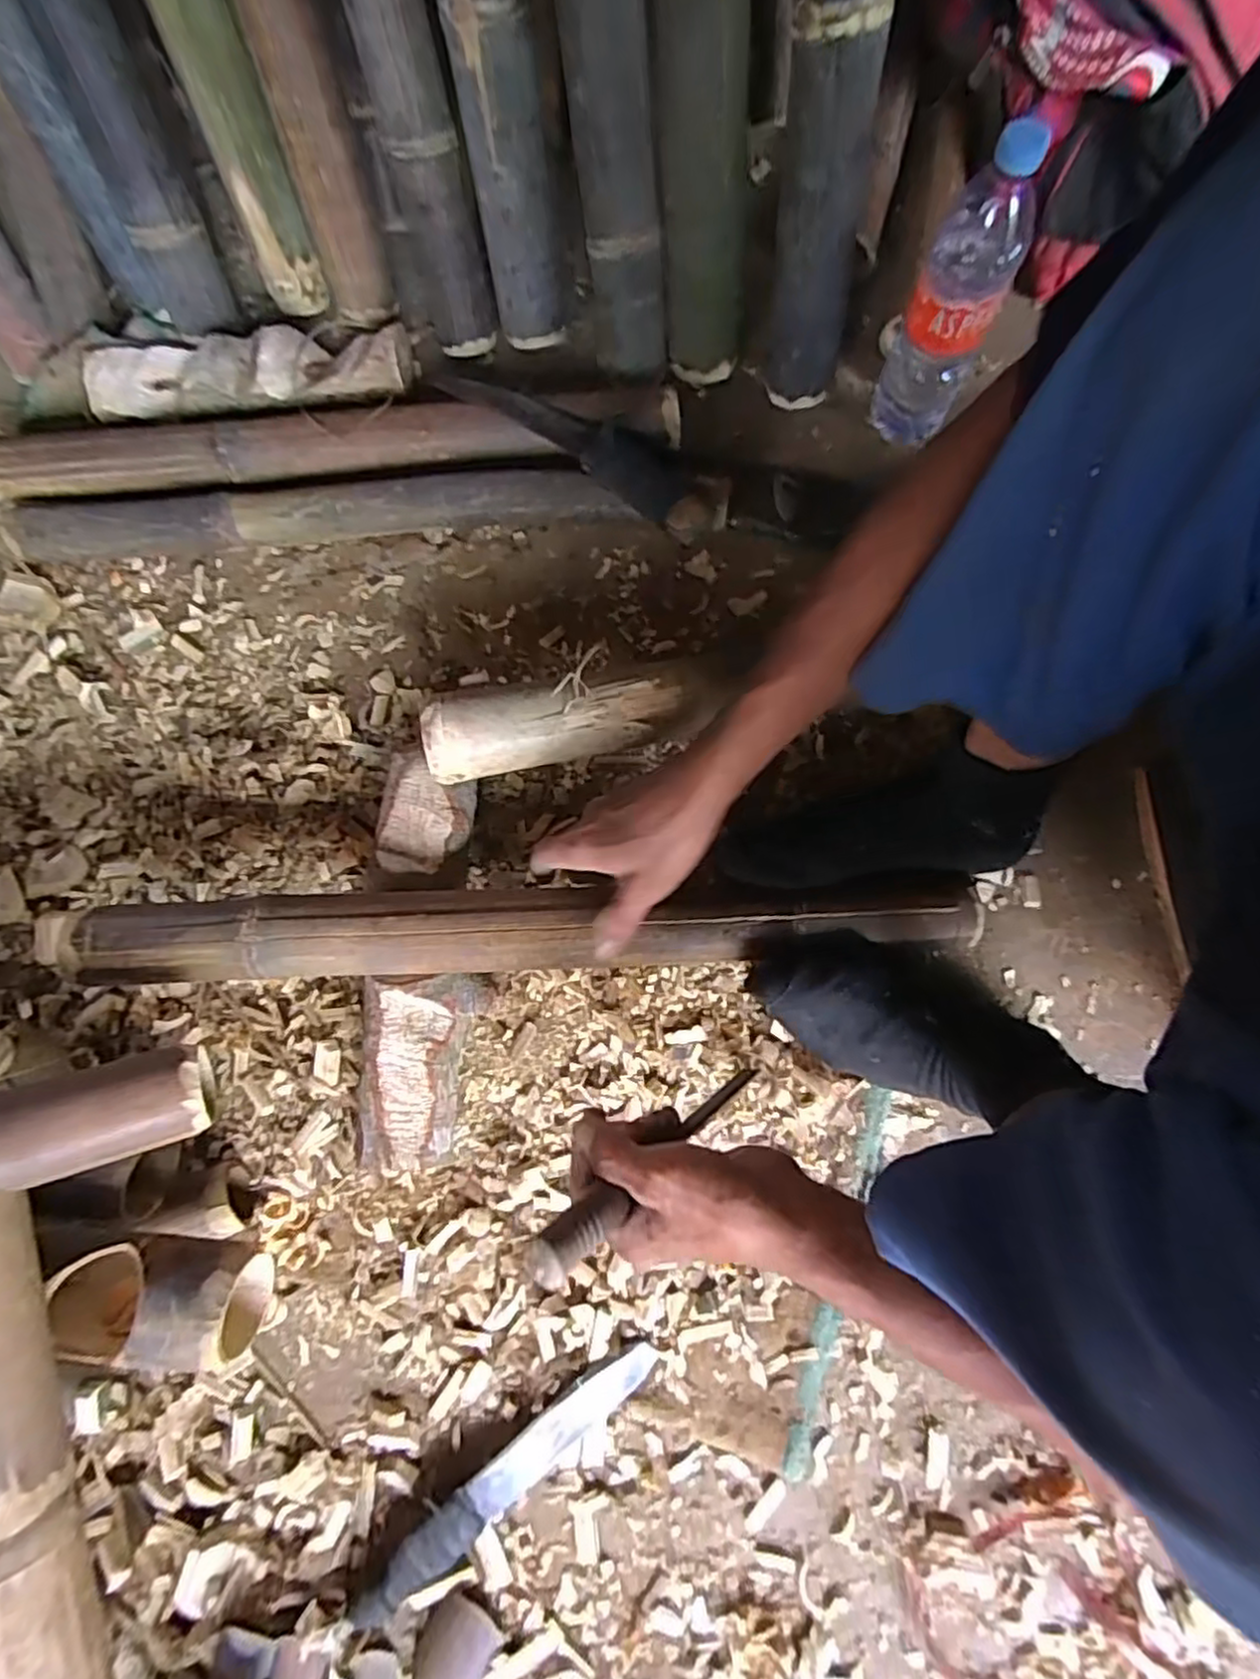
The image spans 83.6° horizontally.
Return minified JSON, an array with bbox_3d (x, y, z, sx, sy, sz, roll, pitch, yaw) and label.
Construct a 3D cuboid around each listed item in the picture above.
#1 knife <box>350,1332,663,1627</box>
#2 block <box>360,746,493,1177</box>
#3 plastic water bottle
[{"bbox_3d":[-0.083,0.449,0.497,0.250,0.016,0.033,-38,78,-7],"label":"knife"},{"bbox_3d":[-0.158,0.082,0.559,0.088,0.058,0.322,-2,76,3],"label":"block"},{"bbox_3d":[0.260,-0.433,0.572,0.068,0.230,0.071,22,79,8],"label":"plastic water bottle"}]

